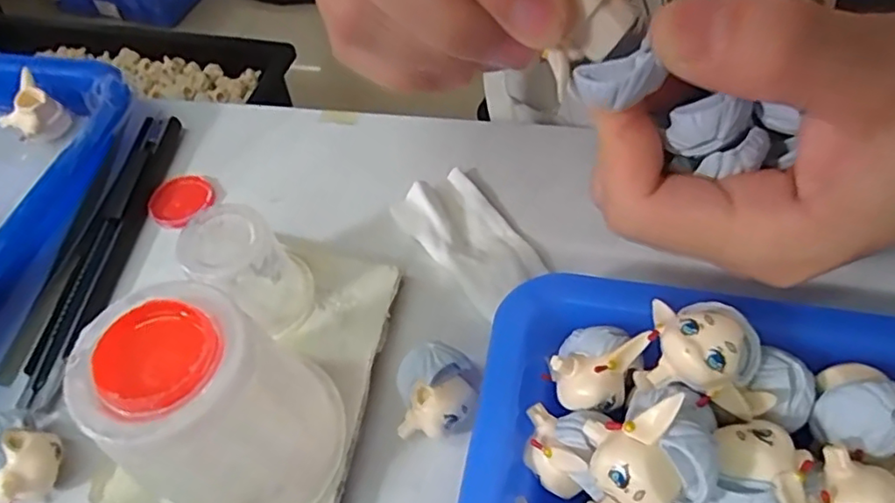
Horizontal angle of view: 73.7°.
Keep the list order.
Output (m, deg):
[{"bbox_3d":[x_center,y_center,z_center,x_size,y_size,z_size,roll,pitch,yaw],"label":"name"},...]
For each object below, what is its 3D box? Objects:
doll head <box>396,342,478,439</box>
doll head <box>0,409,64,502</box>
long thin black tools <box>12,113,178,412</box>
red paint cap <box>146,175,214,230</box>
[{"bbox_3d":[-0.003,0.043,0.181,0.023,0.022,0.024,-2,54,3],"label":"doll head"},{"bbox_3d":[-0.130,0.064,0.180,0.021,0.023,0.023,17,57,16],"label":"doll head"},{"bbox_3d":[-0.135,-0.004,0.236,0.018,0.009,0.132,2,54,6],"label":"long thin black tools"},{"bbox_3d":[-0.112,-0.022,0.250,0.025,0.004,0.026,-2,54,3],"label":"red paint cap"}]

